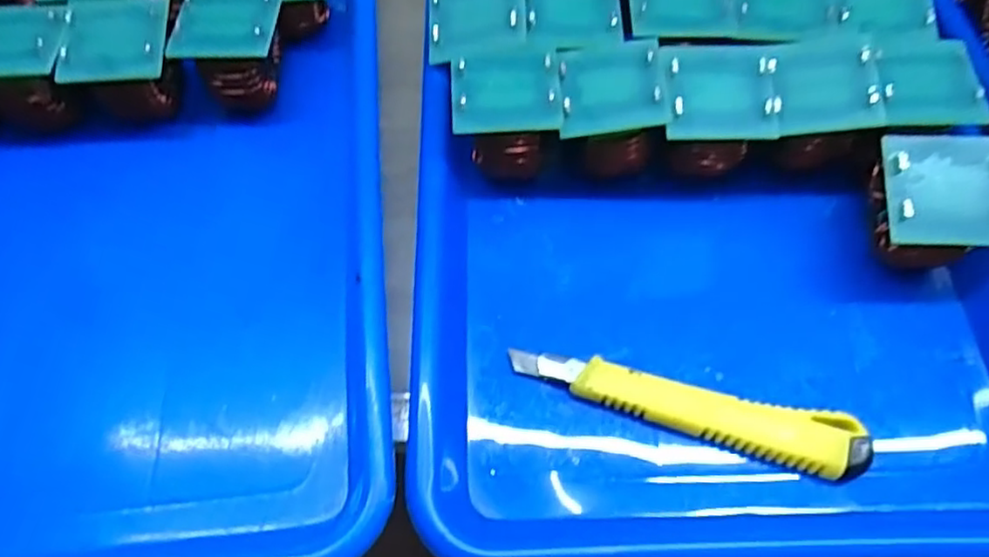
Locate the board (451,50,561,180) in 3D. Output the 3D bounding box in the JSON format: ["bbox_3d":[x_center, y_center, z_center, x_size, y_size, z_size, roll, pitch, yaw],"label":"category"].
[{"bbox_3d":[0.005,-0.073,0.309,0.047,0.043,0.045,-3,62,0],"label":"board"}]

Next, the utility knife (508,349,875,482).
[{"bbox_3d":[0.073,0.051,0.264,0.134,0.012,0.022,14,63,8],"label":"utility knife"}]

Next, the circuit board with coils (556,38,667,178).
[{"bbox_3d":[0.050,-0.075,0.308,0.043,0.046,0.045,-2,62,0],"label":"circuit board with coils"}]

